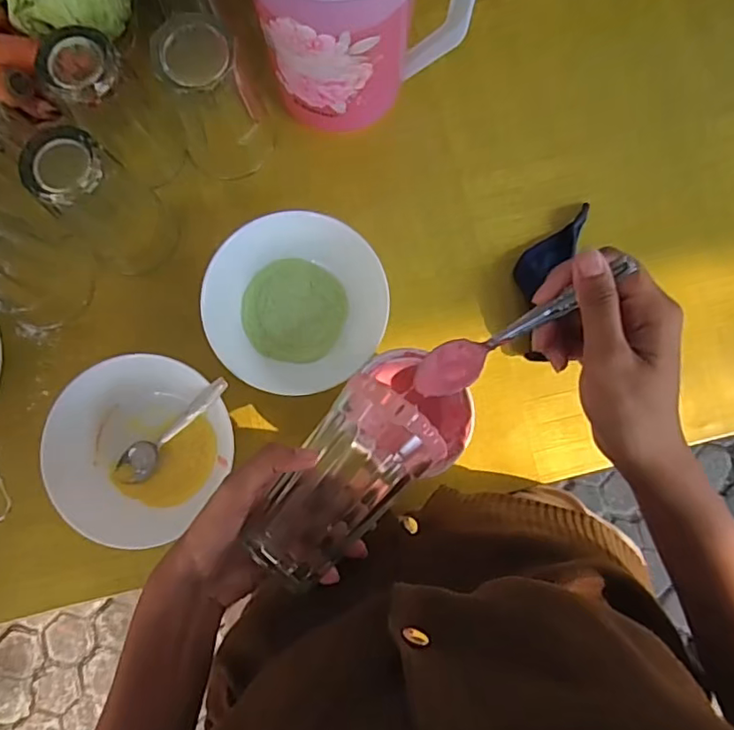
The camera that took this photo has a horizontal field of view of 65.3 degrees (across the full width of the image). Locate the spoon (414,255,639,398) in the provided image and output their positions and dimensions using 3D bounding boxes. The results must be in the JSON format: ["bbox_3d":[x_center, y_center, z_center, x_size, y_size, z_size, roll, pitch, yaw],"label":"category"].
[{"bbox_3d":[0.085,-0.020,0.323,0.135,0.008,0.028,-32,83,27],"label":"spoon"}]

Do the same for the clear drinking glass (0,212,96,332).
[{"bbox_3d":[-0.278,-0.077,0.452,0.066,0.131,0.076,25,83,3],"label":"clear drinking glass"}]

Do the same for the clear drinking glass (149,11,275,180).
[{"bbox_3d":[-0.126,-0.213,0.463,0.067,0.125,0.067,-24,83,-4],"label":"clear drinking glass"}]

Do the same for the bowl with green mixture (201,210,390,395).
[{"bbox_3d":[-0.064,-0.053,0.474,0.160,0.060,0.136,40,84,5],"label":"bowl with green mixture"}]

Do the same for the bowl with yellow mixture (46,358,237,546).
[{"bbox_3d":[-0.184,0.066,0.460,0.127,0.055,0.146,38,84,4],"label":"bowl with yellow mixture"}]

